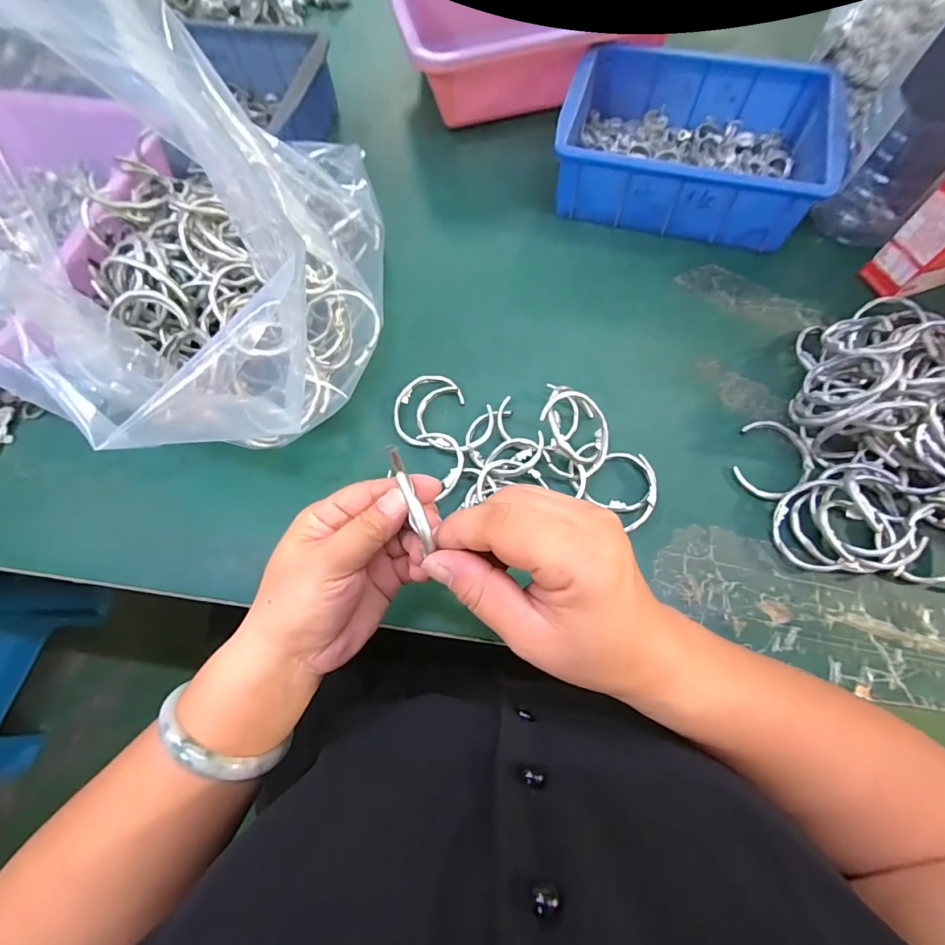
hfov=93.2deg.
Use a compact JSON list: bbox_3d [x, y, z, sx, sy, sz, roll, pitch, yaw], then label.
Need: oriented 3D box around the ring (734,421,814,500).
[{"bbox_3d":[0.240,-0.010,0.355,0.053,0.007,0.067,22,71,9],"label":"ring"}]

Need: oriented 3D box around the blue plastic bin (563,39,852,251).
[{"bbox_3d":[0.214,-0.321,0.448,0.241,0.079,0.173,17,71,9],"label":"blue plastic bin"}]

